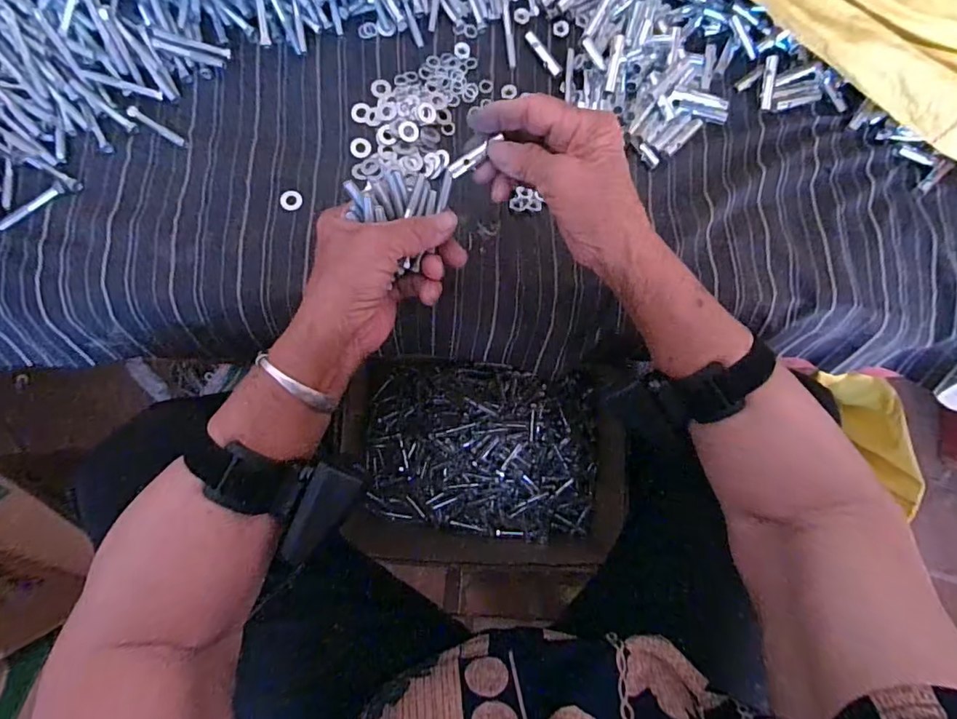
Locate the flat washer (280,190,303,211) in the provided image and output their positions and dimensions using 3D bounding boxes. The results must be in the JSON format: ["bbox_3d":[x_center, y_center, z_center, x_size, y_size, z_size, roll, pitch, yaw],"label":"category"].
[{"bbox_3d":[-0.150,-0.127,0.404,0.017,0.004,0.018,2,82,-12],"label":"flat washer"}]

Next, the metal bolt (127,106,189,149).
[{"bbox_3d":[-0.262,-0.189,0.410,0.060,0.004,0.008,34,84,-1],"label":"metal bolt"}]

